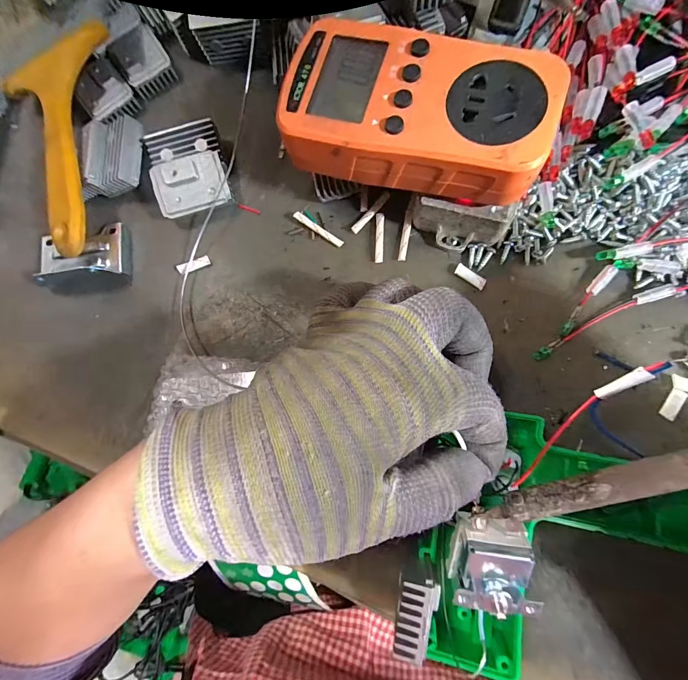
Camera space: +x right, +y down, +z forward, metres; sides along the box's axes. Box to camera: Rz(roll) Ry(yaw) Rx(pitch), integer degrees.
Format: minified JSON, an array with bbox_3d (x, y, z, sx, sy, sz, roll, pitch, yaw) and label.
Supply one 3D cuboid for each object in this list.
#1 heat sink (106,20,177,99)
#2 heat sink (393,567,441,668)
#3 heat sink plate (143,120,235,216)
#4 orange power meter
[{"bbox_3d":[-0.144,-0.201,0.247,0.034,0.017,0.043,-37,80,0],"label":"heat sink"},{"bbox_3d":[0.030,0.114,0.144,0.016,0.008,0.034,7,83,7],"label":"heat sink"},{"bbox_3d":[-0.100,-0.111,0.228,0.046,0.022,0.055,-13,81,4],"label":"heat sink plate"},{"bbox_3d":[0.033,-0.110,0.166,0.124,0.032,0.068,16,84,8],"label":"orange power meter"}]

